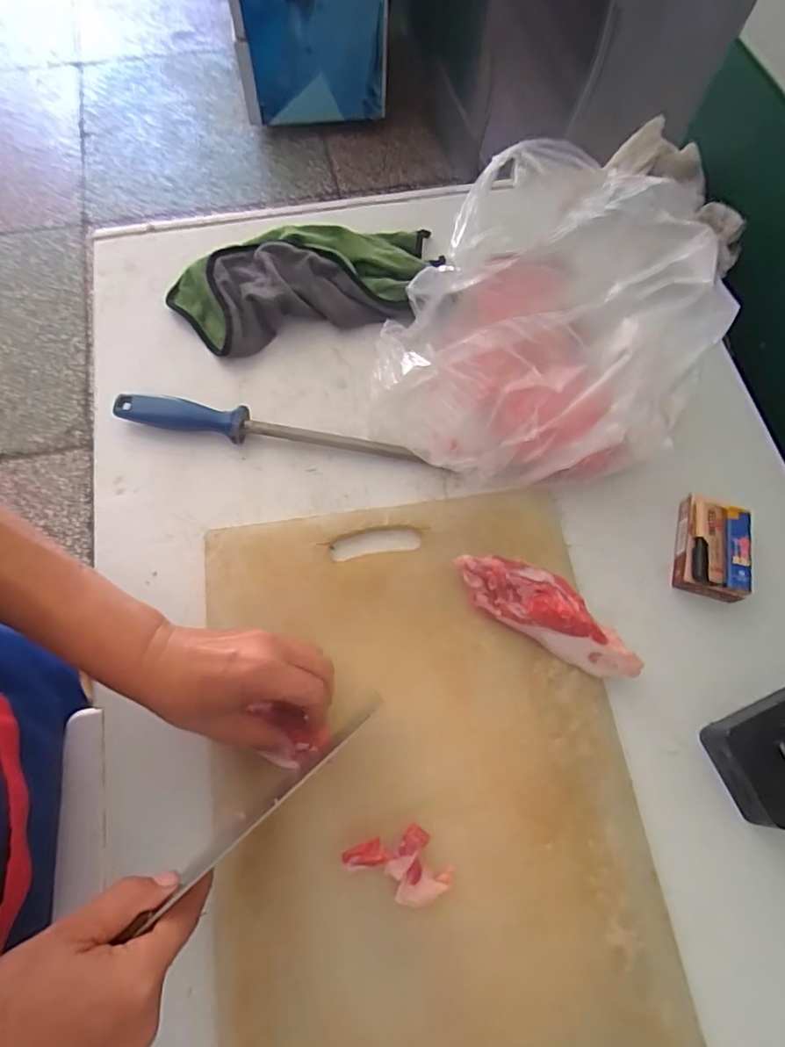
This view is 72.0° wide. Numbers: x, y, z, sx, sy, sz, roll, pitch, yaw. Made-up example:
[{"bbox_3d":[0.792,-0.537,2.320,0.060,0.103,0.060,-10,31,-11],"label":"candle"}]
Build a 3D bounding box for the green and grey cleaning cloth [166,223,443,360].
[{"bbox_3d":[-0.096,-0.269,0.598,0.295,0.043,0.149,-12,70,-6],"label":"green and grey cleaning cloth"}]

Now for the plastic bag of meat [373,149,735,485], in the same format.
[{"bbox_3d":[0.140,-0.174,0.493,0.252,0.142,0.276,34,72,10],"label":"plastic bag of meat"}]

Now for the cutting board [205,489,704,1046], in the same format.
[{"bbox_3d":[0.025,0.204,0.423,0.323,0.023,0.465,-8,71,-1],"label":"cutting board"}]

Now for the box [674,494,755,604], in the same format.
[{"bbox_3d":[0.295,0.022,0.496,0.062,0.037,0.088,18,69,6],"label":"box"}]

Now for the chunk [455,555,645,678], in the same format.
[{"bbox_3d":[0.133,0.075,0.465,0.170,0.035,0.055,29,70,10],"label":"chunk"}]

